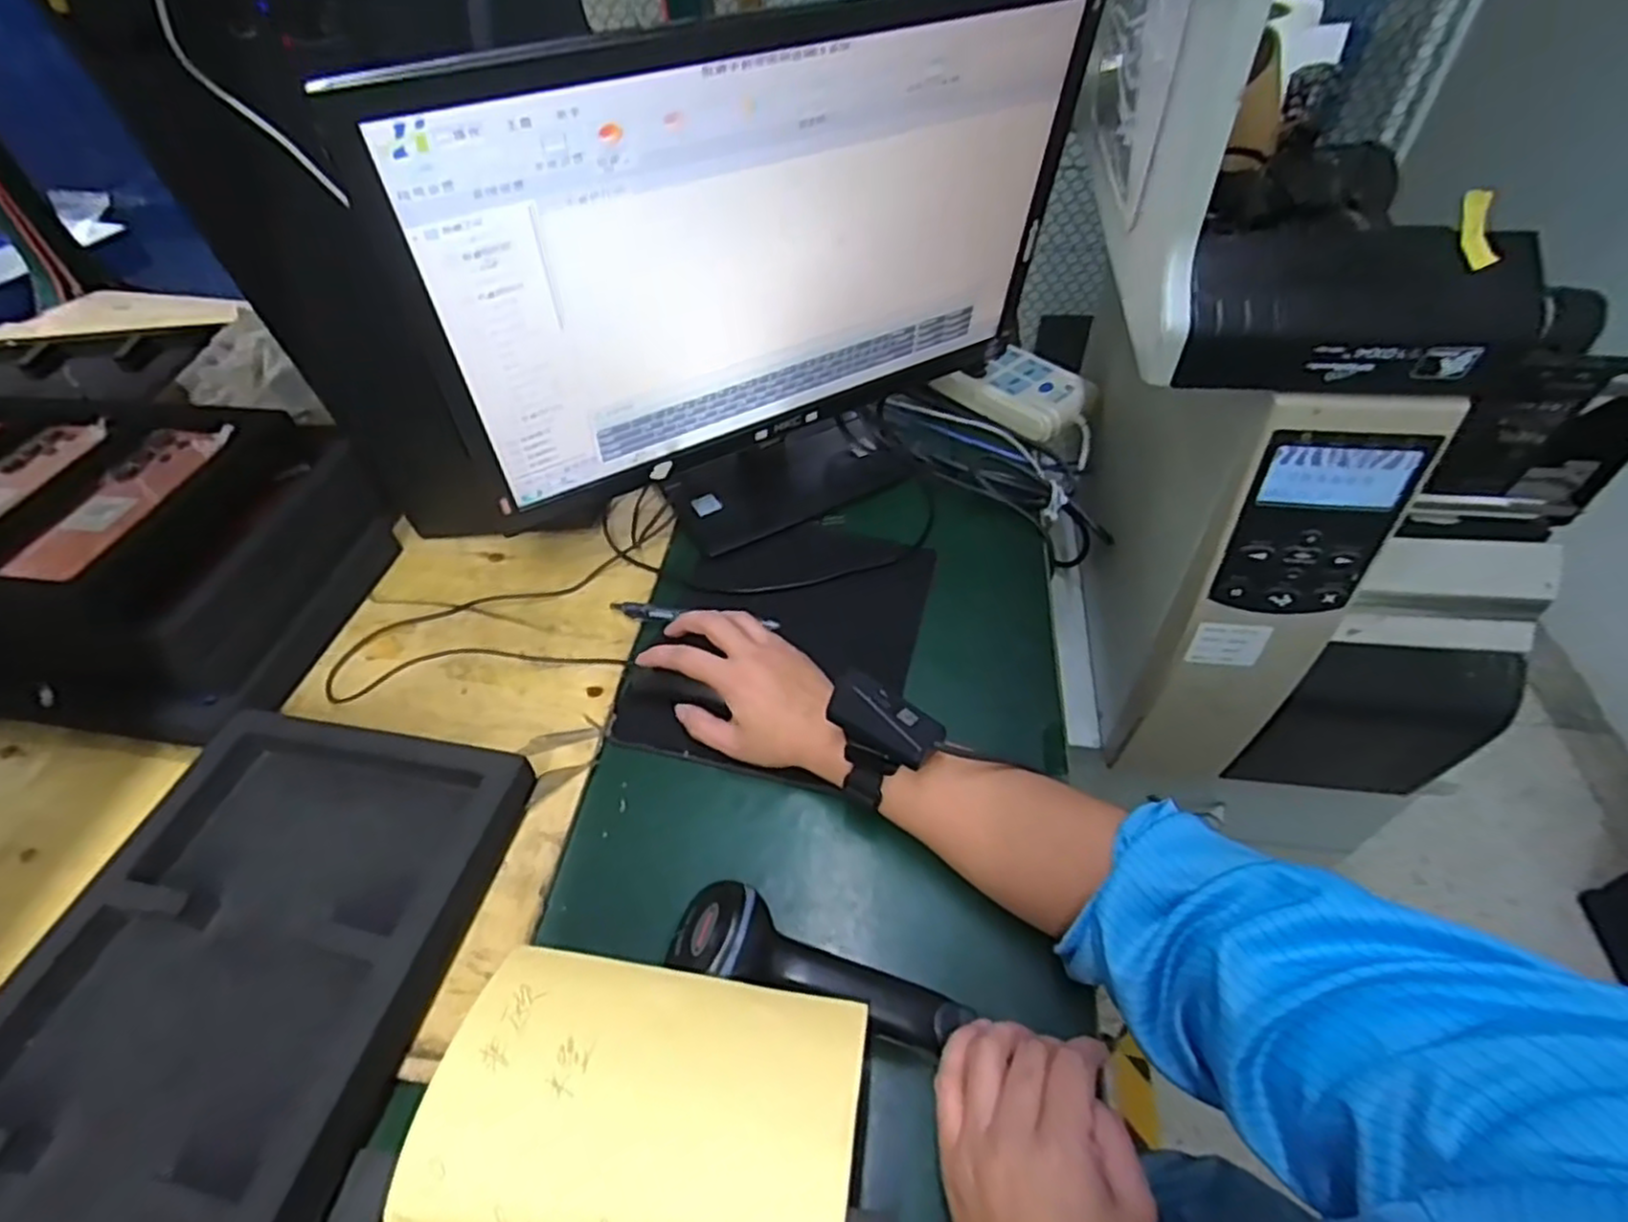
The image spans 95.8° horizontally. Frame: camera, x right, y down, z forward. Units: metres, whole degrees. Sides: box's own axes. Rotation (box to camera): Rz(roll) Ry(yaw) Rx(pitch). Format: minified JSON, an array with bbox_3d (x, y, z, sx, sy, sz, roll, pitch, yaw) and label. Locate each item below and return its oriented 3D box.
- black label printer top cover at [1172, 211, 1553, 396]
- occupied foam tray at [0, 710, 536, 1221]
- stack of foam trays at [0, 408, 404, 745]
[{"bbox_3d":[0.270,-0.153,0.376,0.156,0.059,0.064,3,50,6],"label":"black label printer top cover"},{"bbox_3d":[-0.340,0.269,0.360,0.230,0.053,0.474,10,51,11],"label":"occupied foam tray"},{"bbox_3d":[-0.660,-0.057,0.615,0.515,0.119,0.244,7,50,9],"label":"stack of foam trays"}]

